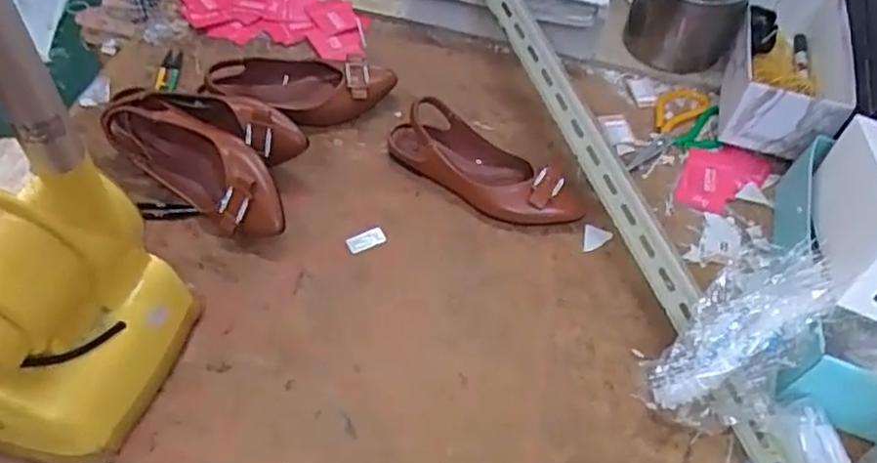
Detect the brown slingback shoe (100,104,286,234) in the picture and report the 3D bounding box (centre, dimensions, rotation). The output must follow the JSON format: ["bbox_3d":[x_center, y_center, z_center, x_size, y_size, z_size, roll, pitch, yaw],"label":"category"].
[{"bbox_3d":[-0.262,-0.071,0.725,0.247,0.065,0.075,31,56,19],"label":"brown slingback shoe"}]

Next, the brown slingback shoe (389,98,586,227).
[{"bbox_3d":[0.052,-0.075,0.758,0.234,0.052,0.078,27,55,16],"label":"brown slingback shoe"}]

